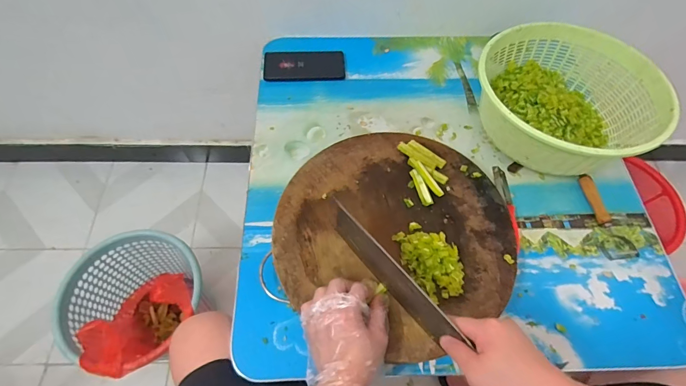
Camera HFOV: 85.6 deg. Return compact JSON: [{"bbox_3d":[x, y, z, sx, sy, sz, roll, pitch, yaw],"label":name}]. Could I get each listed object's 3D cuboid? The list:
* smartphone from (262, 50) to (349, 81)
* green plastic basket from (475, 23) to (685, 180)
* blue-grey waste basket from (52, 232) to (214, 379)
[{"bbox_3d":[-0.076,-0.253,0.738,0.159,0.013,0.072,-3,62,-5],"label":"smartphone"},{"bbox_3d":[0.358,-0.155,0.614,0.265,0.113,0.268,-30,67,-17],"label":"green plastic basket"},{"bbox_3d":[-0.424,0.253,0.841,0.252,0.292,0.260,1,62,-2],"label":"blue-grey waste basket"}]

